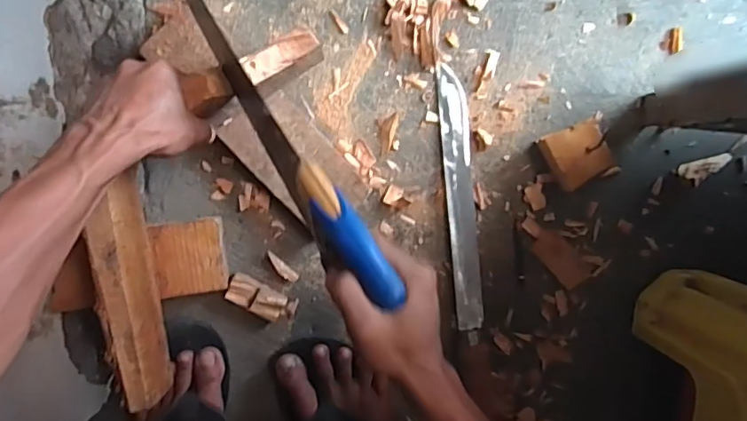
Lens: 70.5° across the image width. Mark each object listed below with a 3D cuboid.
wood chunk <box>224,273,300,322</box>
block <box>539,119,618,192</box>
[{"bbox_3d":[-0.126,0.101,0.600,0.079,0.015,0.032,28,93,-8],"label":"wood chunk"},{"bbox_3d":[0.234,-0.064,0.602,0.072,0.042,0.067,-28,98,-2],"label":"block"}]

